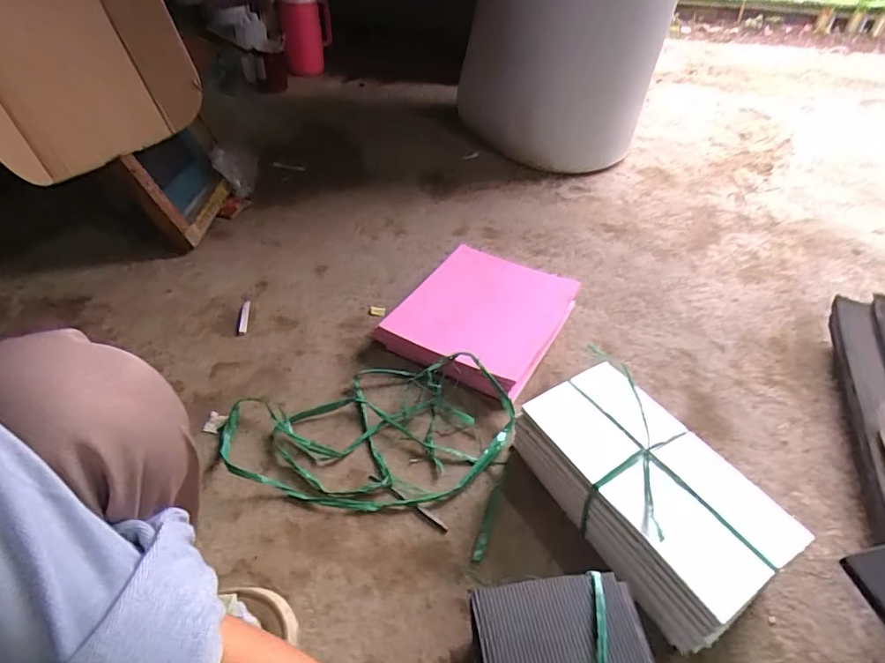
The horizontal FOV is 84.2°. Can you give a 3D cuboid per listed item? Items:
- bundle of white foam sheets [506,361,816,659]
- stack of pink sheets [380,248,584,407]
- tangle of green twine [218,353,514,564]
[{"bbox_3d":[0.228,0.189,0.577,0.171,0.116,0.286,-24,48,-26],"label":"bundle of white foam sheets"},{"bbox_3d":[0.072,-0.031,0.856,0.250,0.056,0.296,24,46,22],"label":"stack of pink sheets"},{"bbox_3d":[-0.098,0.124,0.681,0.381,0.069,0.255,13,43,12],"label":"tangle of green twine"}]

